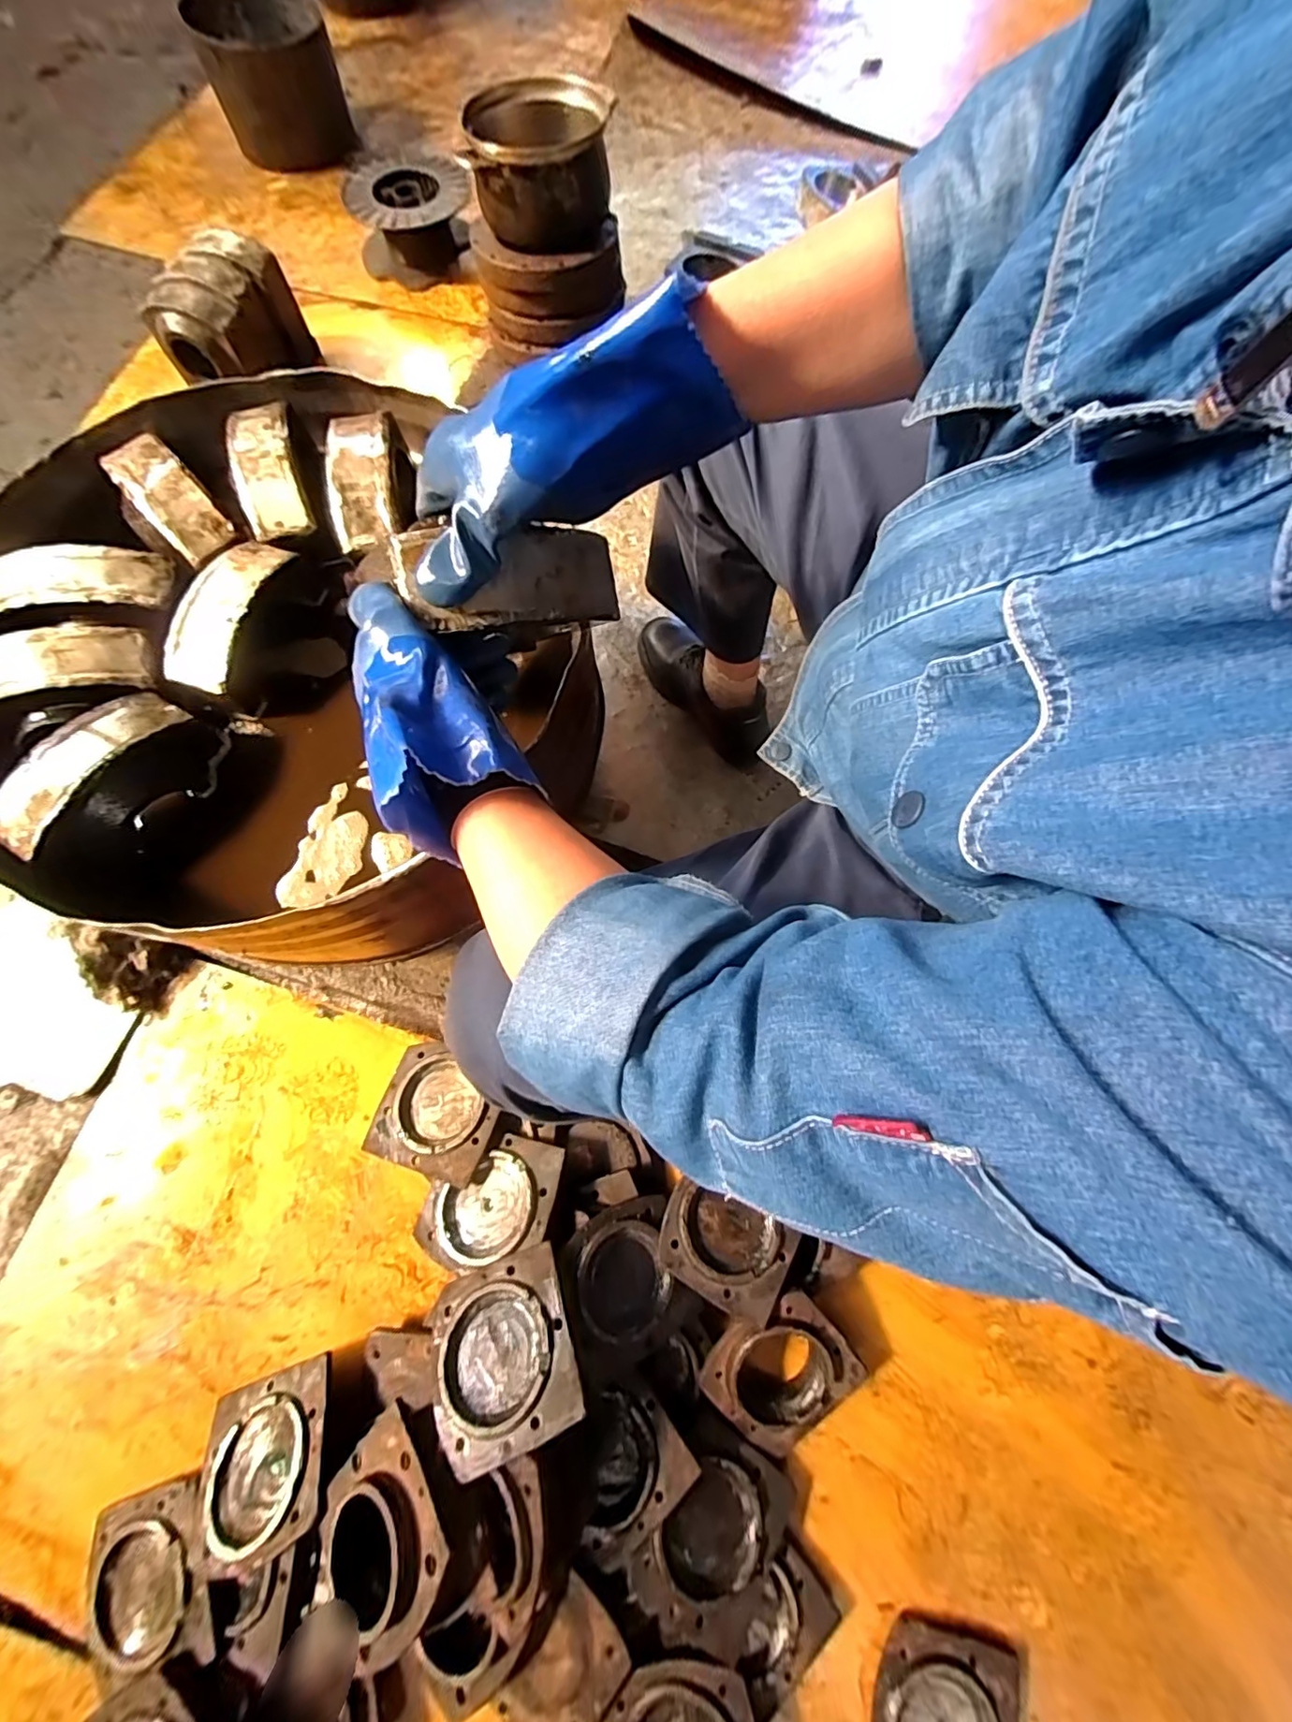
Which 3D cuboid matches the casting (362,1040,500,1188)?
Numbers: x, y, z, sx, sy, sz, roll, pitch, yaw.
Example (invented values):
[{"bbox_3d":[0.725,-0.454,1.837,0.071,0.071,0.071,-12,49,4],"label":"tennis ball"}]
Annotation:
[{"bbox_3d":[-0.286,0.341,0.792,0.163,0.016,0.150,14,65,14],"label":"casting"}]

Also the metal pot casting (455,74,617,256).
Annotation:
[{"bbox_3d":[-0.177,-1.174,0.988,0.226,0.146,0.231,4,73,-1],"label":"metal pot casting"}]

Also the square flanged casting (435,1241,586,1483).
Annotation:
[{"bbox_3d":[-0.163,0.569,0.669,0.157,0.040,0.171,-24,58,-2],"label":"square flanged casting"}]

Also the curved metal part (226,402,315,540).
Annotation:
[{"bbox_3d":[-0.387,-0.404,0.589,0.064,0.030,0.156,-14,74,-6],"label":"curved metal part"}]

